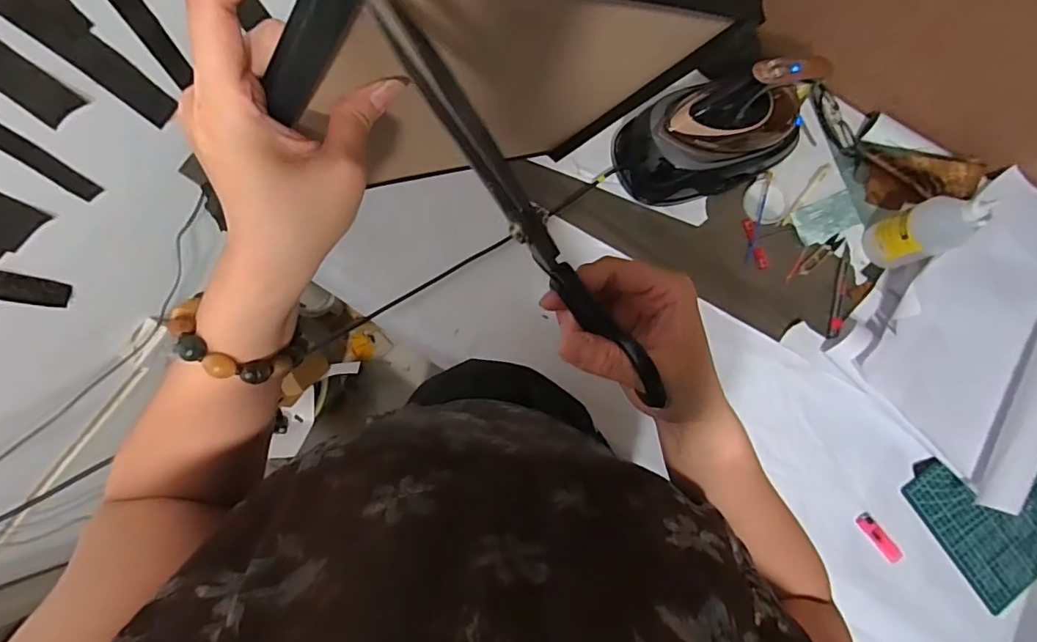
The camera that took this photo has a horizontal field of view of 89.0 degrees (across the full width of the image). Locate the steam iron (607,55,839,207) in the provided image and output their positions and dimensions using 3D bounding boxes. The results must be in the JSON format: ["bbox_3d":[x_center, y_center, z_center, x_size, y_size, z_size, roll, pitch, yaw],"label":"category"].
[{"bbox_3d":[0.300,-0.275,0.766,0.283,0.196,0.129,-7,82,-3],"label":"steam iron"}]

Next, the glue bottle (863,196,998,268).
[{"bbox_3d":[0.592,-0.132,0.772,0.060,0.166,0.076,-16,83,-4],"label":"glue bottle"}]

